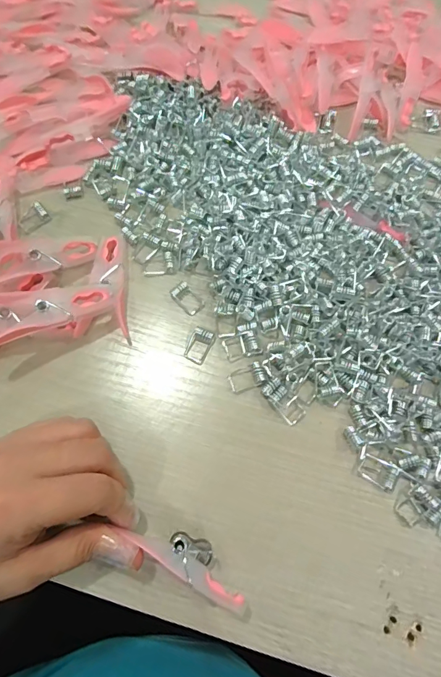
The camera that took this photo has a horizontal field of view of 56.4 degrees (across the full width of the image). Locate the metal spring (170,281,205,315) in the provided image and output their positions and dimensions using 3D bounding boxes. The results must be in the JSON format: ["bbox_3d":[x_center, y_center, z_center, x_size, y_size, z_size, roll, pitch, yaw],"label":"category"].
[{"bbox_3d":[-0.023,-0.028,0.285,0.023,0.006,0.015,42,74,14],"label":"metal spring"}]

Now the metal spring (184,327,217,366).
[{"bbox_3d":[-0.014,0.004,0.272,0.015,0.007,0.024,26,71,9],"label":"metal spring"}]

